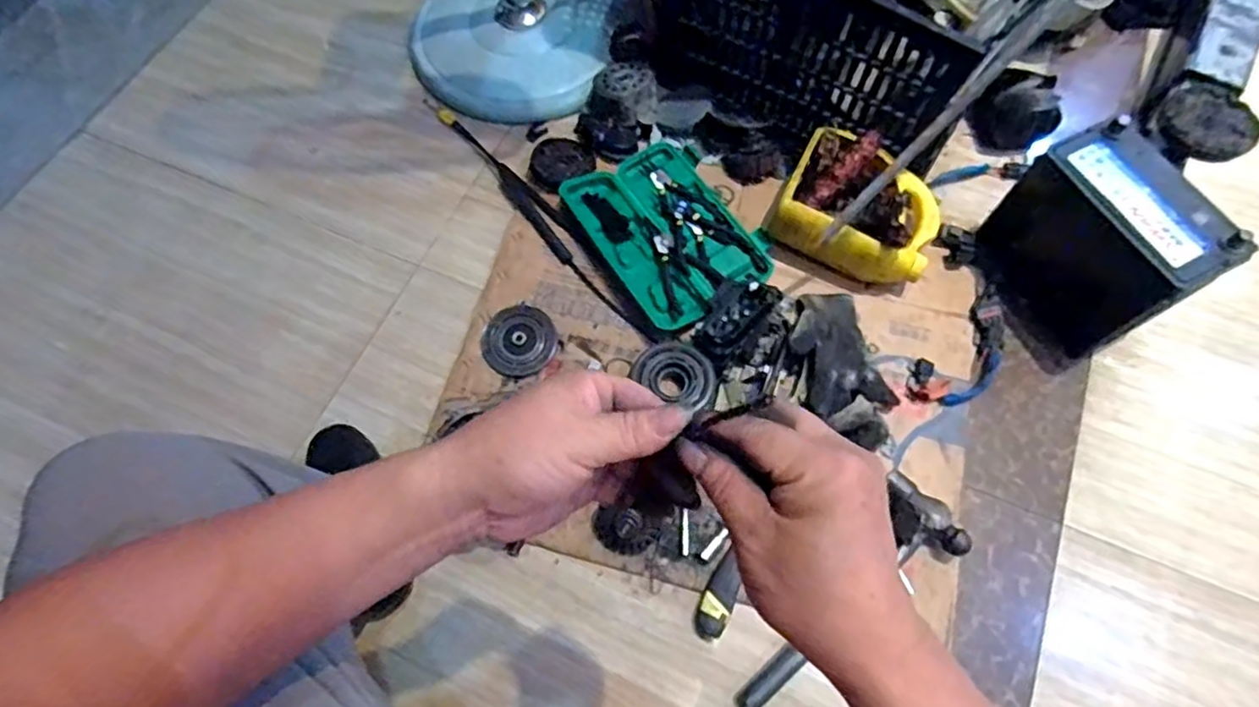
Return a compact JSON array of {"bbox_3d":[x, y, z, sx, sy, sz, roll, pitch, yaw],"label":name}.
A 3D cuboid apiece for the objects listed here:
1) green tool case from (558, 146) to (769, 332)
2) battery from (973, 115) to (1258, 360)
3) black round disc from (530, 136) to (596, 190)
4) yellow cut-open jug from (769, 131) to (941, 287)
[{"bbox_3d":[0.058,-0.186,0.981,0.221,0.041,0.302,-30,70,-10],"label":"green tool case"},{"bbox_3d":[0.614,-0.142,0.872,0.126,0.207,0.239,-27,70,-9],"label":"battery"},{"bbox_3d":[-0.114,-0.308,1.038,0.104,0.030,0.109,0,68,1],"label":"black round disc"},{"bbox_3d":[0.333,-0.205,0.928,0.219,0.101,0.189,27,71,11],"label":"yellow cut-open jug"}]

